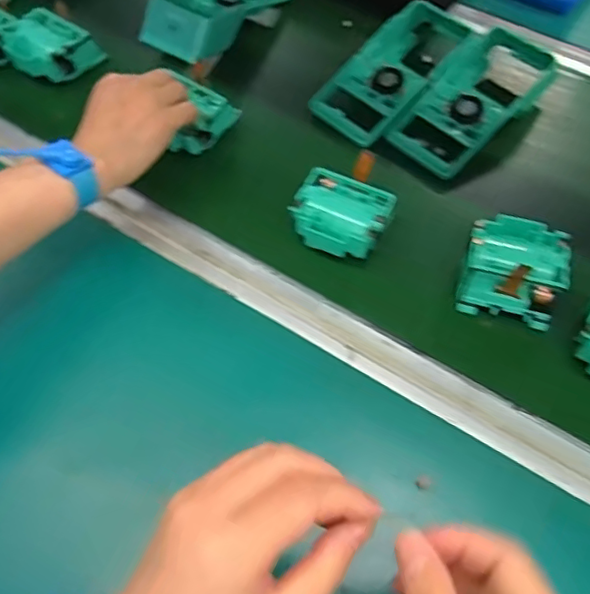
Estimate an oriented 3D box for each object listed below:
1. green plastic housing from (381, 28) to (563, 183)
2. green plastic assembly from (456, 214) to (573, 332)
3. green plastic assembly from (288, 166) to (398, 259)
[{"bbox_3d":[0.179,-0.196,0.578,0.091,0.052,0.168,36,62,22],"label":"green plastic housing"},{"bbox_3d":[0.179,-0.022,0.480,0.077,0.051,0.078,17,56,11],"label":"green plastic assembly"},{"bbox_3d":[0.040,-0.068,0.502,0.078,0.042,0.070,23,57,15],"label":"green plastic assembly"}]

